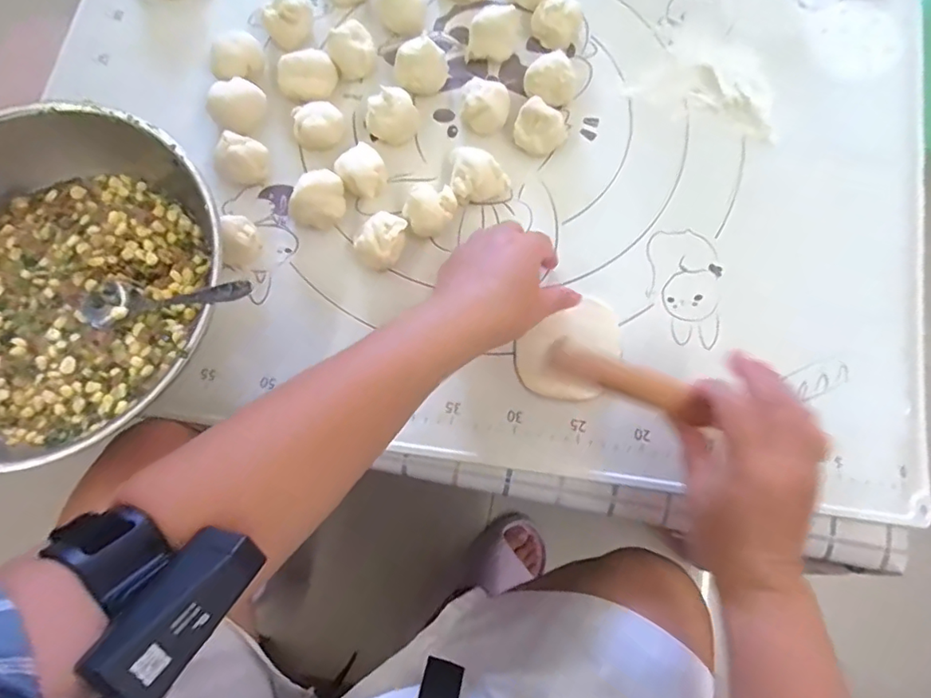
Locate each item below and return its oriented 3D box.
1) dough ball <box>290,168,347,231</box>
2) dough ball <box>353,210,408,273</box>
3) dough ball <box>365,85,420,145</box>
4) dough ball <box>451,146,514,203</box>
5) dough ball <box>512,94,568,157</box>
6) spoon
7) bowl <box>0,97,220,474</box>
[{"bbox_3d":[-0.125,-0.125,0.453,0.045,0.031,0.046,13,77,3],"label":"dough ball"},{"bbox_3d":[-0.069,-0.089,0.446,0.037,0.027,0.046,36,79,7],"label":"dough ball"},{"bbox_3d":[-0.064,-0.204,0.470,0.045,0.029,0.038,-14,78,-3],"label":"dough ball"},{"bbox_3d":[0.015,-0.149,0.458,0.050,0.028,0.044,3,77,0],"label":"dough ball"},{"bbox_3d":[0.064,-0.191,0.466,0.044,0.029,0.035,26,78,6],"label":"dough ball"},{"bbox_3d":[-0.215,-0.033,0.387,0.156,0.018,0.034,-1,76,23],"label":"spoon"},{"bbox_3d":[-0.309,-0.046,0.411,0.256,0.076,0.256,0,77,0],"label":"bowl"}]

